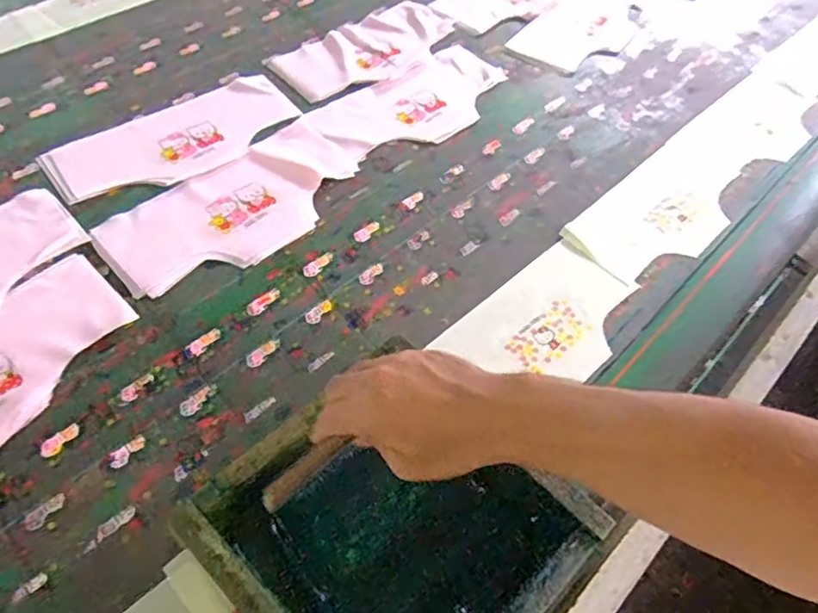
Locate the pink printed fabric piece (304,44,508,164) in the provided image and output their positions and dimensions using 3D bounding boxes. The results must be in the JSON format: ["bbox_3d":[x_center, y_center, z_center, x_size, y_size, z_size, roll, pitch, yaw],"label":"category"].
[{"bbox_3d":[0.010,-0.297,0.840,0.299,0.007,0.161,-34,63,-26],"label":"pink printed fabric piece"}]

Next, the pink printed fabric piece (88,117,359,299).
[{"bbox_3d":[-0.202,-0.121,0.700,0.310,0.013,0.158,-36,64,-27],"label":"pink printed fabric piece"}]

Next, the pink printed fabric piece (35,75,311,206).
[{"bbox_3d":[-0.301,-0.220,0.767,0.313,0.008,0.141,-29,61,-23],"label":"pink printed fabric piece"}]

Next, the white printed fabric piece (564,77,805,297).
[{"bbox_3d":[0.414,-0.197,0.795,0.137,0.009,0.525,40,60,22],"label":"white printed fabric piece"}]

